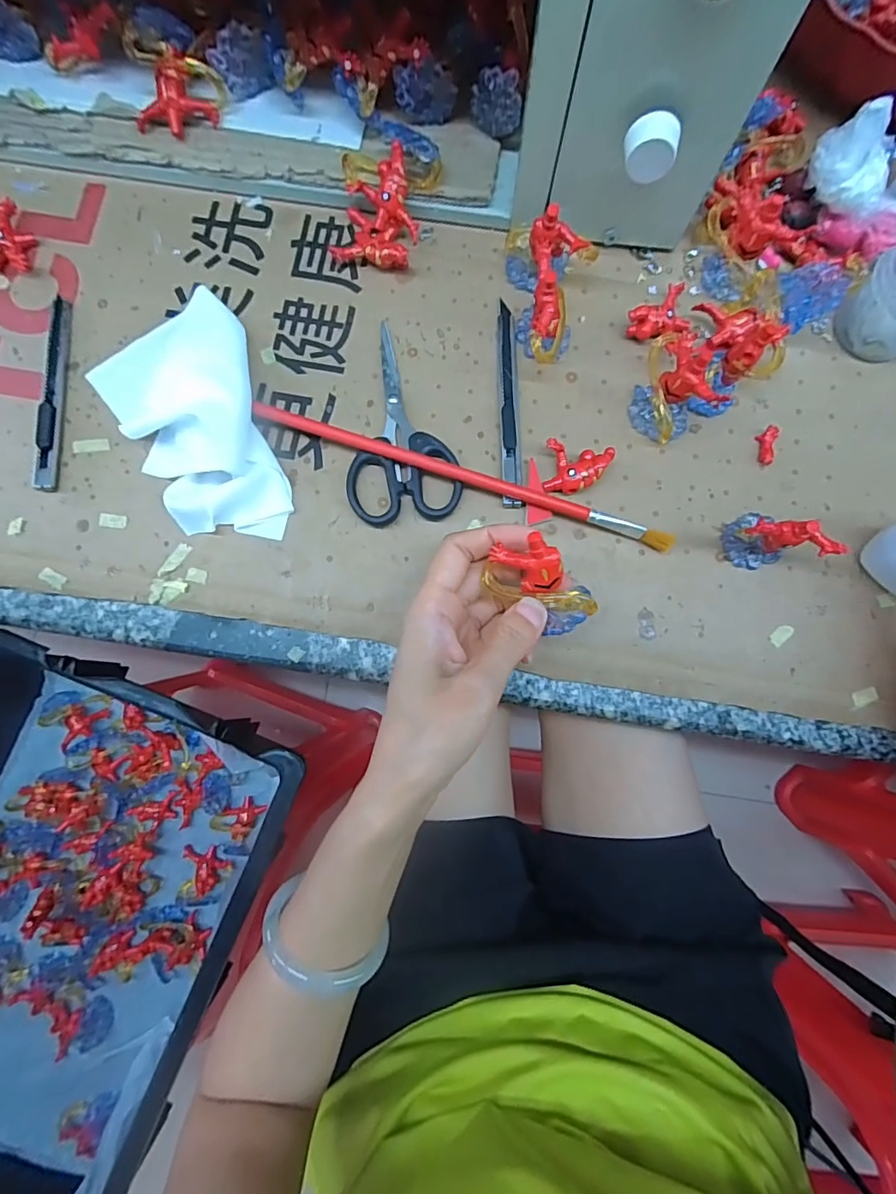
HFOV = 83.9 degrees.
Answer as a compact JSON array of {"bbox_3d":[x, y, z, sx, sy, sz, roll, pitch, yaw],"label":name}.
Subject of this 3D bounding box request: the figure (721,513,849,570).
[{"bbox_3d":[0.177,-0.032,0.266,0.032,0.051,0.036,-22,83,-3],"label":"figure"}]

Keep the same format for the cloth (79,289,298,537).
[{"bbox_3d":[-0.142,-0.103,0.290,0.089,0.024,0.151,-34,84,-4],"label":"cloth"}]

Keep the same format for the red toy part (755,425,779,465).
[{"bbox_3d":[0.191,-0.091,0.299,0.011,0.007,0.025,17,83,2],"label":"red toy part"}]

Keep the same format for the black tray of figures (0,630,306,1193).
[{"bbox_3d":[-0.345,0.296,0.444,0.305,0.097,0.454,22,83,3],"label":"black tray of figures"}]

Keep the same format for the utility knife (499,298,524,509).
[{"bbox_3d":[0.037,-0.118,0.301,0.012,0.010,0.132,-1,83,0],"label":"utility knife"}]

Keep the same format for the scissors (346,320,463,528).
[{"bbox_3d":[-0.033,-0.105,0.298,0.064,0.011,0.126,-10,83,-1],"label":"scissors"}]

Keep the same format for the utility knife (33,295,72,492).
[{"bbox_3d":[-0.236,-0.124,0.297,0.012,0.010,0.123,-2,83,0],"label":"utility knife"}]

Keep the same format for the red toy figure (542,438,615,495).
[{"bbox_3d":[0.075,-0.075,0.291,0.036,0.017,0.029,7,83,1],"label":"red toy figure"}]

